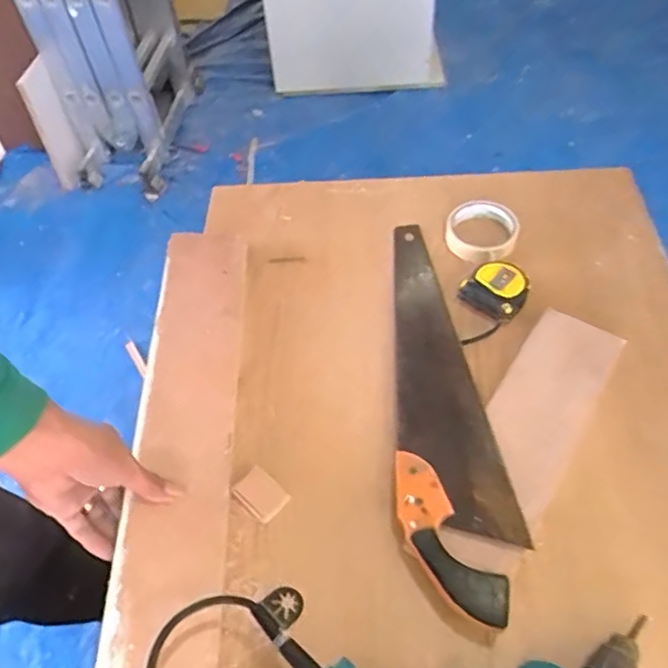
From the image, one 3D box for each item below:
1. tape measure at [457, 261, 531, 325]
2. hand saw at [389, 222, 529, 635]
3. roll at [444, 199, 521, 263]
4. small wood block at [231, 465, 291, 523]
[{"bbox_3d":[0.195,-0.050,0.708,0.063,0.034,0.072,-36,58,-19],"label":"tape measure"},{"bbox_3d":[0.100,0.053,0.644,0.105,0.029,0.475,-8,53,0],"label":"hand saw"},{"bbox_3d":[0.192,-0.135,0.779,0.089,0.025,0.093,-3,53,4],"label":"roll"},{"bbox_3d":[-0.072,0.160,0.593,0.049,0.019,0.036,32,63,26],"label":"small wood block"}]

